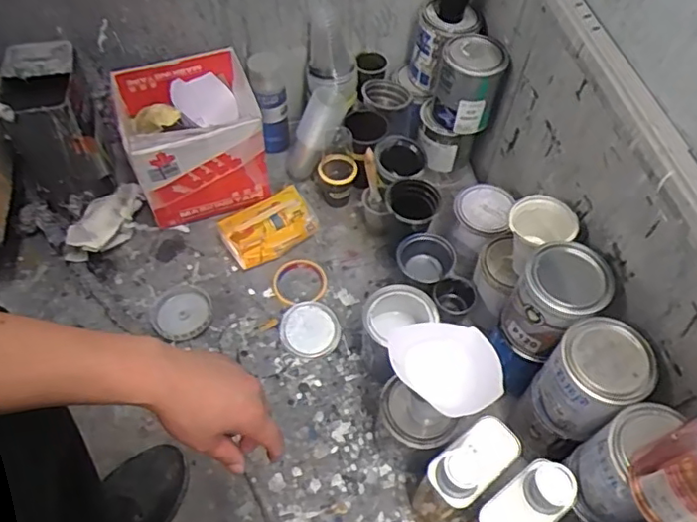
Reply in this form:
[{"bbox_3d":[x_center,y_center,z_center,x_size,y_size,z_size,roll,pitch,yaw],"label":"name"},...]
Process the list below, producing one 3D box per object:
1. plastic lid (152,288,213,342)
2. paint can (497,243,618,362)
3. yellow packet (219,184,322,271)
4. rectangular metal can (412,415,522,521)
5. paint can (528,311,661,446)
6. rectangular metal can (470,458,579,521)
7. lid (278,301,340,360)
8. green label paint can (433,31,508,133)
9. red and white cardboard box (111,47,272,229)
[{"bbox_3d":[-0.274,0.089,0.991,0.095,0.024,0.093,1,56,-2],"label":"plastic lid"},{"bbox_3d":[0.273,0.055,0.791,0.099,0.129,0.107,1,56,-2],"label":"paint can"},{"bbox_3d":[-0.142,-0.061,1.063,0.162,0.063,0.096,-27,61,-19],"label":"yellow packet"},{"bbox_3d":[0.145,0.273,0.756,0.107,0.210,0.061,-34,64,-22],"label":"rectangular metal can"},{"bbox_3d":[0.296,0.147,0.731,0.101,0.143,0.097,1,56,-2],"label":"paint can"},{"bbox_3d":[0.195,0.316,0.727,0.105,0.215,0.066,-30,62,-21],"label":"rectangular metal can"},{"bbox_3d":[-0.065,0.114,0.987,0.094,0.015,0.096,1,56,-2],"label":"lid"},{"bbox_3d":[0.208,-0.306,1.031,0.111,0.126,0.106,12,56,6],"label":"green label paint can"},{"bbox_3d":[-0.281,-0.222,1.088,0.230,0.199,0.229,-13,58,-11],"label":"red and white cardboard box"}]

